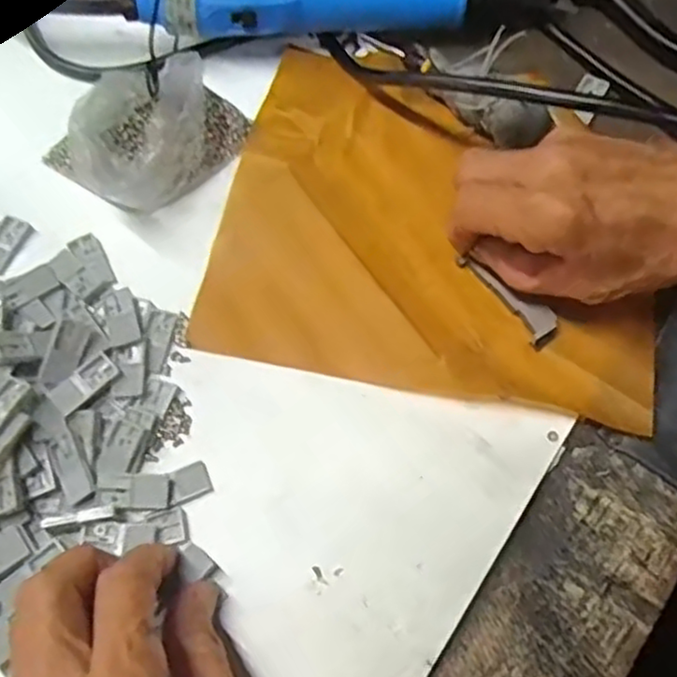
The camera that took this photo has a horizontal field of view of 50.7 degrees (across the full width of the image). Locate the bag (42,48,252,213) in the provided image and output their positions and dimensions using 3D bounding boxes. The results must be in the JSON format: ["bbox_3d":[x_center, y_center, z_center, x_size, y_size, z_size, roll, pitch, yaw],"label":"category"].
[{"bbox_3d":[-0.093,-0.101,0.339,0.070,0.038,0.087,40,72,18],"label":"bag"}]

